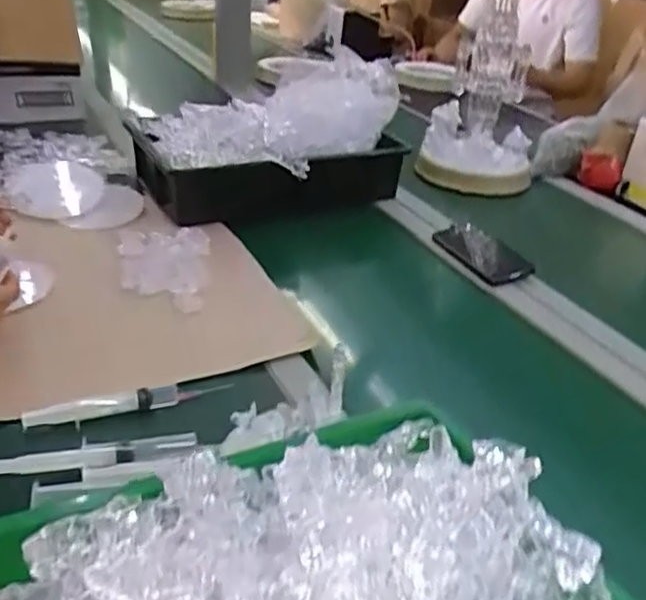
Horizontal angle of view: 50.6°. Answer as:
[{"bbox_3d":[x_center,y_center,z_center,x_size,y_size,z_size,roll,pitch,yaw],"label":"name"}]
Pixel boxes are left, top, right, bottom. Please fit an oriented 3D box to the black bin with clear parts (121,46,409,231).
[{"bbox_3d":[-0.079,-0.259,1.086,0.391,0.200,0.254,-12,34,-27],"label":"black bin with clear parts"}]

